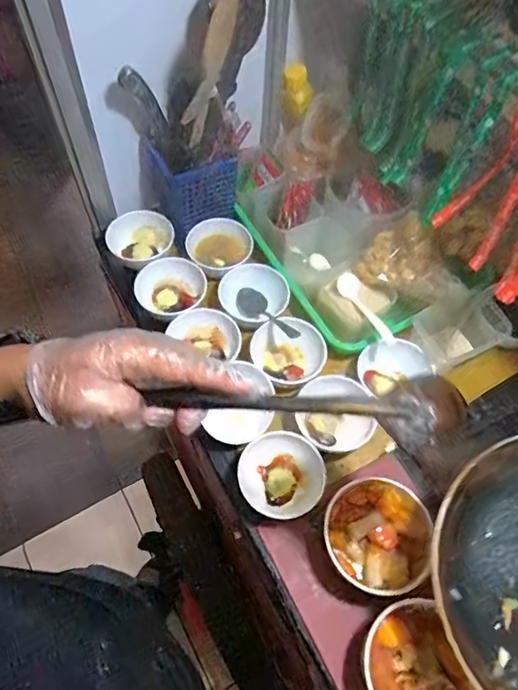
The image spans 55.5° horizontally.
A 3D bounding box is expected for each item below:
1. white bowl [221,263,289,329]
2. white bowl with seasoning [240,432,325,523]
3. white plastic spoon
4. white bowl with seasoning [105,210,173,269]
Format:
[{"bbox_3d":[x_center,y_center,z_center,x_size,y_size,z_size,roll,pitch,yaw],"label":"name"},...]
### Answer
[{"bbox_3d":[-0.007,-0.063,0.670,0.085,0.041,0.096,13,61,6],"label":"white bowl"},{"bbox_3d":[0.025,0.145,0.547,0.093,0.046,0.083,-18,62,-11],"label":"white bowl with seasoning"},{"bbox_3d":[0.135,-0.044,0.616,0.024,0.014,0.106,-31,77,-18],"label":"white plastic spoon"},{"bbox_3d":[-0.167,-0.140,0.707,0.087,0.052,0.092,1,60,-1],"label":"white bowl with seasoning"}]

